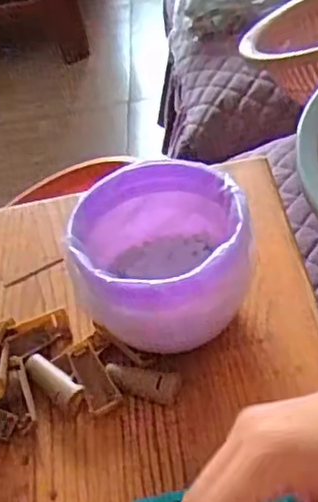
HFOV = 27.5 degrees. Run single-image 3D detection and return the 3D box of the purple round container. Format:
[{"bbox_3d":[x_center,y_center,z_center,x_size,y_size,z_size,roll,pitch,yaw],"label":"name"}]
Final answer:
[{"bbox_3d":[0.001,0.011,0.422,0.106,0.091,0.106,-8,43,7],"label":"purple round container"}]

